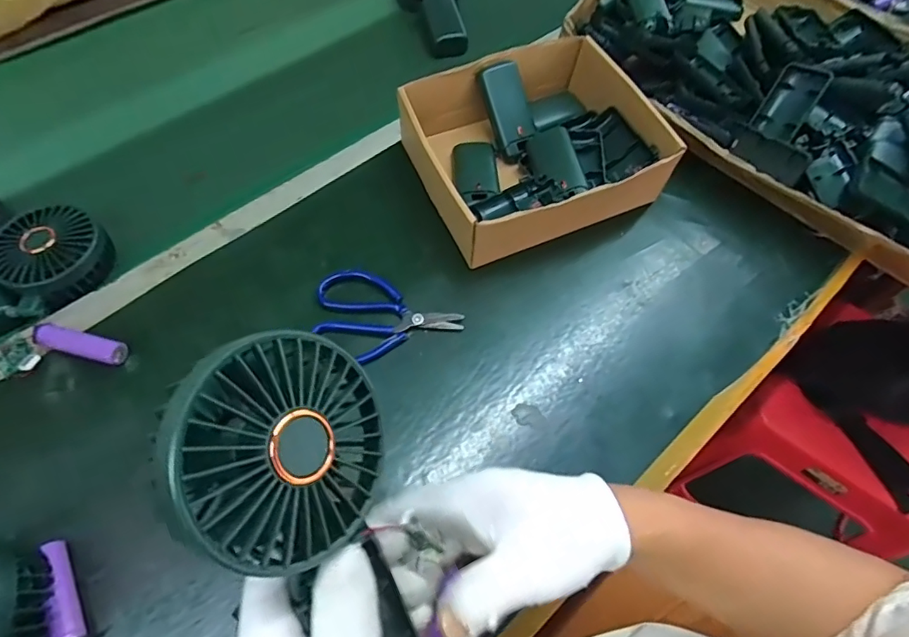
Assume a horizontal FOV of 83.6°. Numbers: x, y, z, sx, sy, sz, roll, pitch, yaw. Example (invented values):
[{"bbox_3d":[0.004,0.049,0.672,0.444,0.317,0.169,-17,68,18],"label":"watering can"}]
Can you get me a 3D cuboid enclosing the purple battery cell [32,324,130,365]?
[{"bbox_3d":[-0.305,0.022,0.417,0.074,0.015,0.022,13,64,4],"label":"purple battery cell"}]

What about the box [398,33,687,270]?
[{"bbox_3d":[0.077,-0.170,0.494,0.223,0.070,0.190,-19,66,-11],"label":"box"}]

